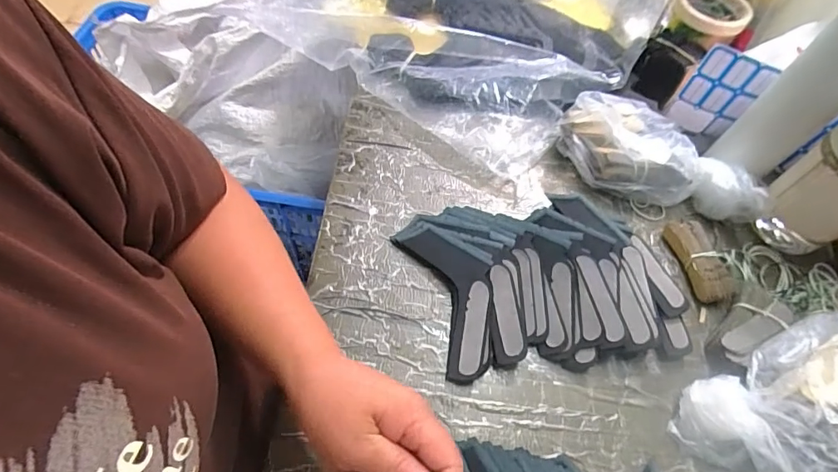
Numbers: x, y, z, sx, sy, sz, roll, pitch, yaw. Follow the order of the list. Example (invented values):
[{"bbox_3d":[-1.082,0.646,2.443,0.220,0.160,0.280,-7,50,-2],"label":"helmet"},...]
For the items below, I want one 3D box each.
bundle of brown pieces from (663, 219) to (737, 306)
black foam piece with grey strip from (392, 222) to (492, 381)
[{"bbox_3d":[0.288,0.025,0.478,0.035,0.020,0.089,-6,58,-9],"label":"bundle of brown pieces"},{"bbox_3d":[0.036,0.051,0.437,0.069,0.019,0.154,-16,60,-14],"label":"black foam piece with grey strip"}]

